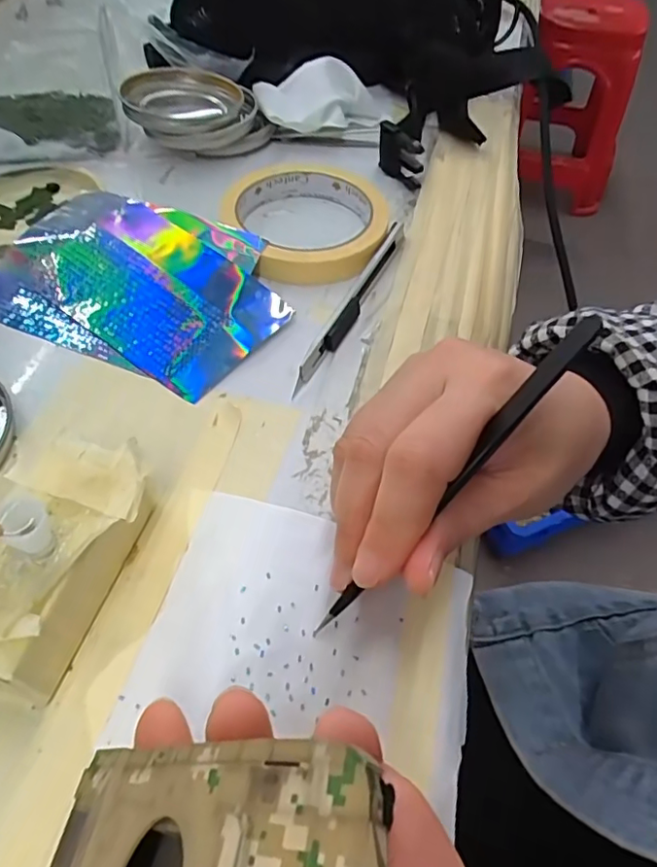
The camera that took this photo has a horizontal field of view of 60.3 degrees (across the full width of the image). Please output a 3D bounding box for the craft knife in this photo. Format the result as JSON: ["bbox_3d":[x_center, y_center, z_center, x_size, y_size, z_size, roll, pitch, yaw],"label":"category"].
[{"bbox_3d":[0.015,-0.070,0.296,0.009,0.012,0.134,23,56,12],"label":"craft knife"}]

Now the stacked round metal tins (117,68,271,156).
[{"bbox_3d":[-0.089,-0.219,0.385,0.095,0.027,0.075,1,54,-3],"label":"stacked round metal tins"}]

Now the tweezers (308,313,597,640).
[{"bbox_3d":[0.035,0.019,0.174,0.008,0.131,0.016,47,22,26],"label":"tweezers"}]

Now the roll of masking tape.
[{"bbox_3d":[-0.013,-0.126,0.330,0.094,0.015,0.093,2,54,-3],"label":"roll of masking tape"}]

